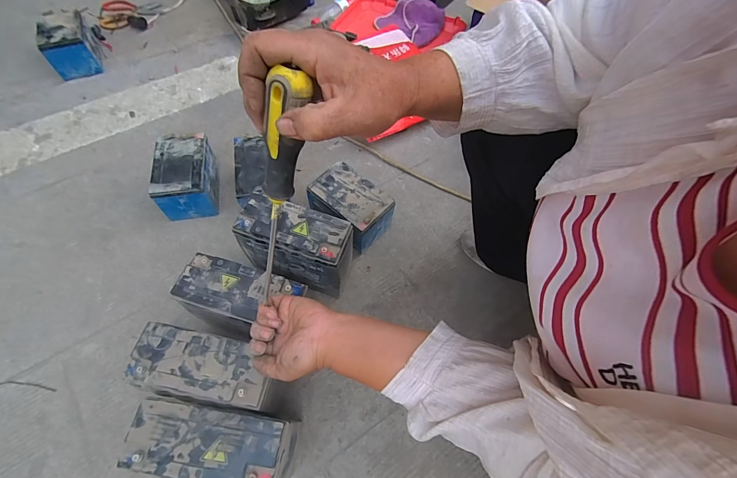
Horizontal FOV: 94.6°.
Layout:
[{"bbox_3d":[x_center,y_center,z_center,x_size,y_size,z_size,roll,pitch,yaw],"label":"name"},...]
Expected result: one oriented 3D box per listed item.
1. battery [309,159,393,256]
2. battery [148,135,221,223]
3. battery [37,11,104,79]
[{"bbox_3d":[-0.036,-0.059,0.698,0.148,0.107,0.105,35,65,16],"label":"battery"},{"bbox_3d":[-0.377,-0.130,0.728,0.115,0.103,0.155,-8,62,-7],"label":"battery"},{"bbox_3d":[-0.810,-0.525,0.928,0.106,0.100,0.161,-21,64,-13],"label":"battery"}]

